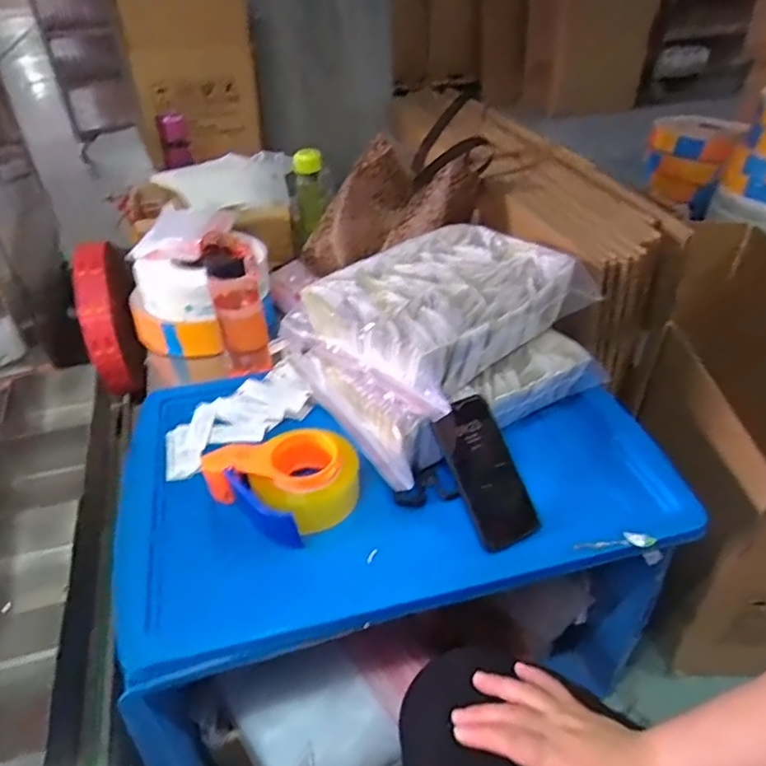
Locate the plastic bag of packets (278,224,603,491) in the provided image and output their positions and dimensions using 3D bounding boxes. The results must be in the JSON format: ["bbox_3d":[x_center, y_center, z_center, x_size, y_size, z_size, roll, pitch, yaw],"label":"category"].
[{"bbox_3d":[0.069,-0.060,0.764,0.348,0.167,0.264,-31,48,-32],"label":"plastic bag of packets"}]

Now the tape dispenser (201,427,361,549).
[{"bbox_3d":[-0.107,0.113,0.684,0.157,0.061,0.135,-26,45,-28],"label":"tape dispenser"}]

